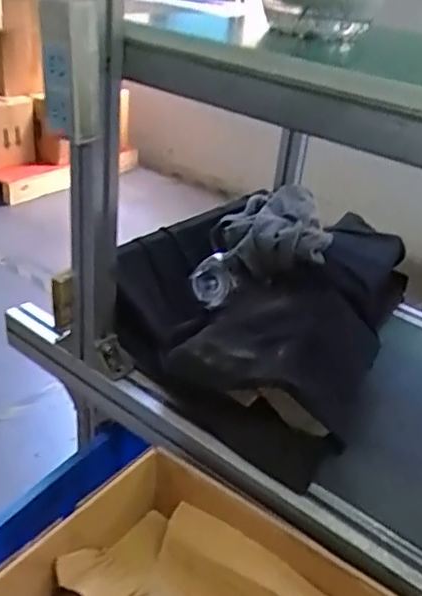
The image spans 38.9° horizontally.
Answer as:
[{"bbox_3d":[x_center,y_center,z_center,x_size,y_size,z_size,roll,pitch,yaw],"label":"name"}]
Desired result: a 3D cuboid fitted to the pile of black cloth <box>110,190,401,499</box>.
[{"bbox_3d":[0.089,-0.001,0.860,0.350,0.132,0.472,24,36,23],"label":"pile of black cloth"}]

